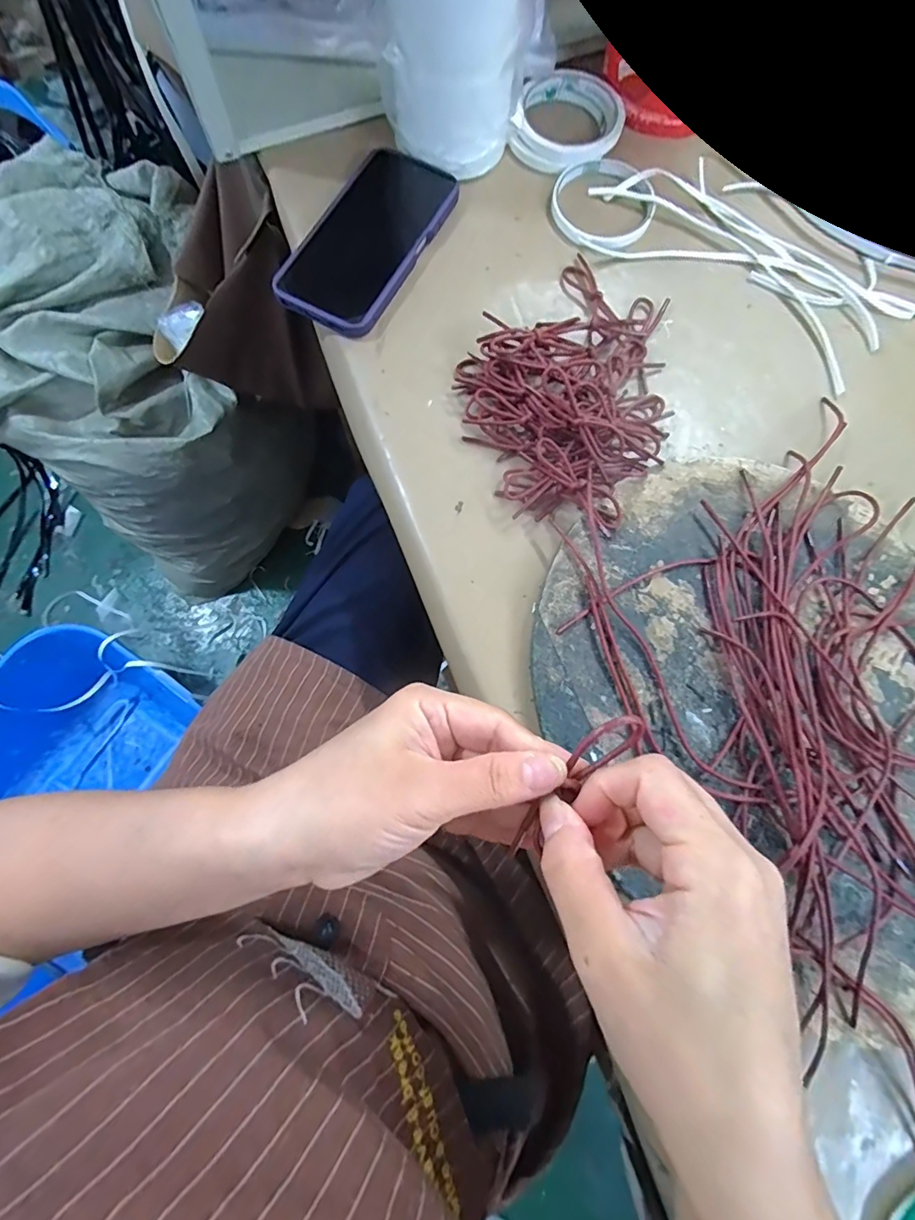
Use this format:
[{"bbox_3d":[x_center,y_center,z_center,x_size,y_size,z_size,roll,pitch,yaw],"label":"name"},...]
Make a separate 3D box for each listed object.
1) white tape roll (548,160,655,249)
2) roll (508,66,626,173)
[{"bbox_3d":[0.117,-0.328,0.402,0.080,0.009,0.085,0,77,0],"label":"white tape roll"},{"bbox_3d":[0.094,-0.409,0.416,0.084,0.023,0.094,15,77,4],"label":"roll"}]

